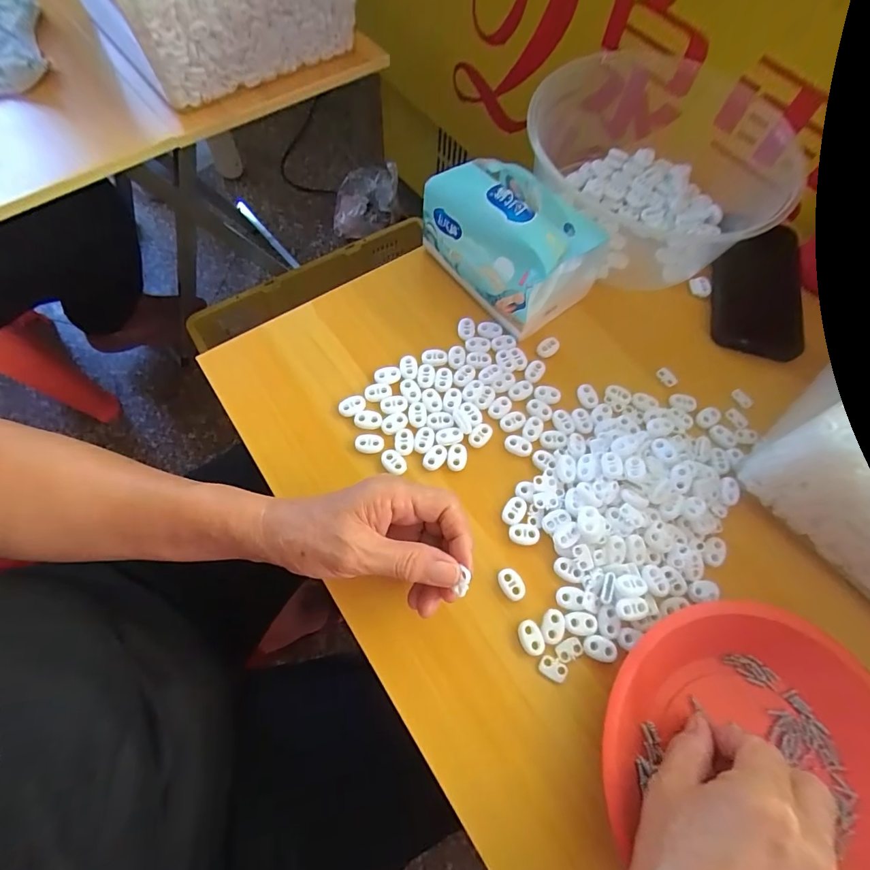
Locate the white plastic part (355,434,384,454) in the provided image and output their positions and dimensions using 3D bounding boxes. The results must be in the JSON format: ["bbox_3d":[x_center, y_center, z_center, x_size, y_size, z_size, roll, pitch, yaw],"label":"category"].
[{"bbox_3d":[-0.052,0.006,0.344,0.022,0.004,0.015,-1,68,-3],"label":"white plastic part"}]

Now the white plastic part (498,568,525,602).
[{"bbox_3d":[0.055,0.108,0.310,0.015,0.004,0.022,-32,73,-14],"label":"white plastic part"}]

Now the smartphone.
[{"bbox_3d":[0.315,-0.145,0.424,0.081,0.013,0.152,14,68,3],"label":"smartphone"}]

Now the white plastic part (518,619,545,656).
[{"bbox_3d":[0.066,0.140,0.298,0.015,0.005,0.022,-19,70,-10],"label":"white plastic part"}]

